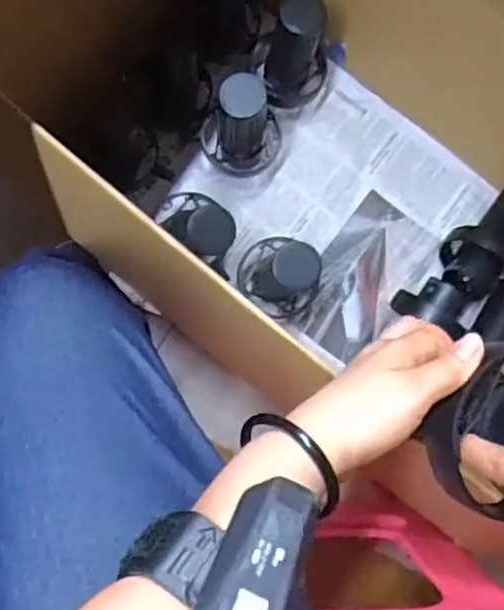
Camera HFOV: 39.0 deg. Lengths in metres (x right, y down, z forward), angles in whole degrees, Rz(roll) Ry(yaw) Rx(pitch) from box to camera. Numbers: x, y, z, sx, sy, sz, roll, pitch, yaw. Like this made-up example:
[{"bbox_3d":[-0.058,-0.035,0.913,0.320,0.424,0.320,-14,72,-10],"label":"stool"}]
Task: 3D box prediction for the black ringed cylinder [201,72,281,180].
[{"bbox_3d":[-0.007,-0.217,0.861,0.098,0.165,0.089,21,82,-2],"label":"black ringed cylinder"}]

